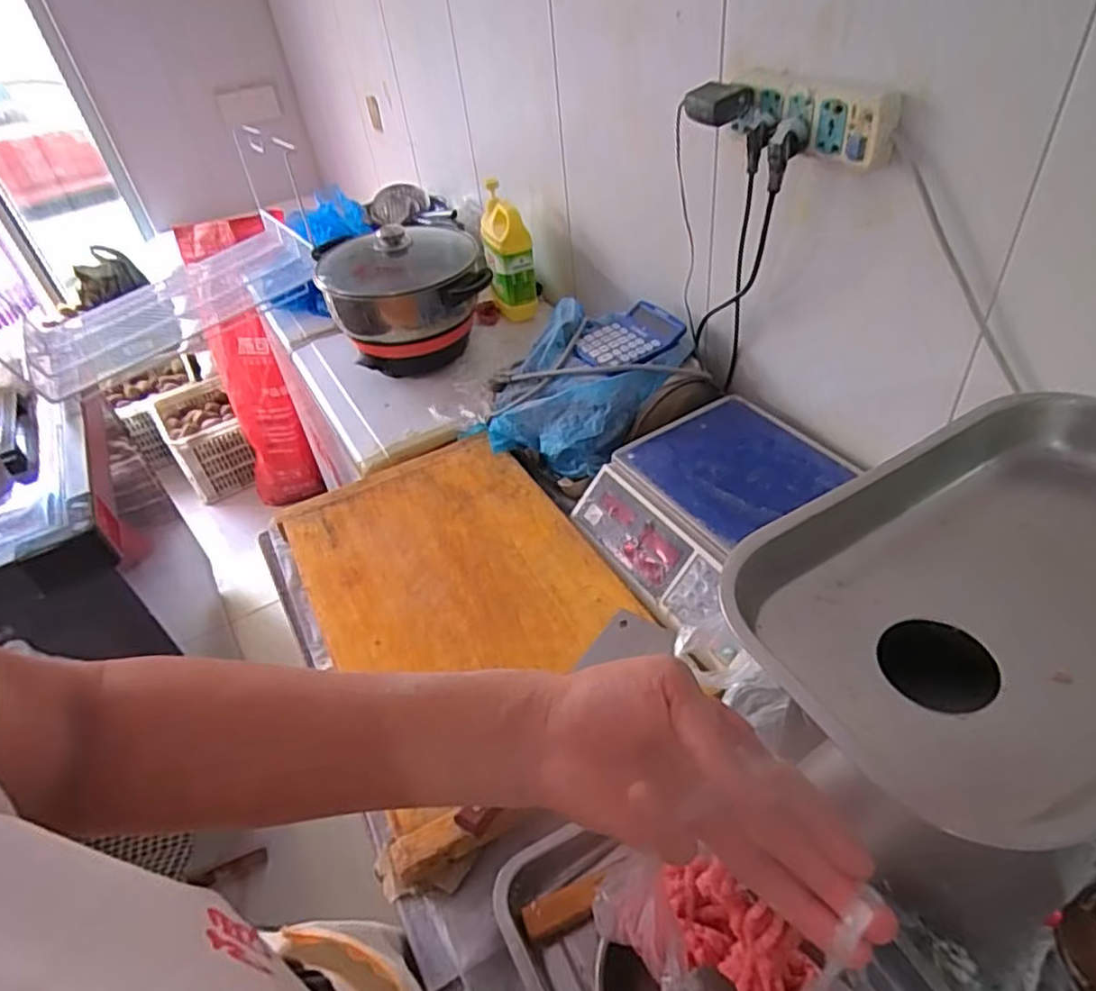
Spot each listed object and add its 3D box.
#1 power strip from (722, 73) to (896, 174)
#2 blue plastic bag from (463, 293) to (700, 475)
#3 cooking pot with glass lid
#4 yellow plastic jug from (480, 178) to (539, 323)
[{"bbox_3d":[0.273,-0.408,0.729,0.039,0.066,0.224,-27,45,-21],"label":"power strip"},{"bbox_3d":[0.046,-0.167,1.050,0.285,0.144,0.263,25,51,31],"label":"blue plastic bag"},{"bbox_3d":[-0.255,-0.352,1.238,0.284,0.230,0.240,-17,42,-10],"label":"cooking pot with glass lid"},{"bbox_3d":[-0.079,-0.479,1.361,0.094,0.221,0.130,-9,42,-1],"label":"yellow plastic jug"}]

